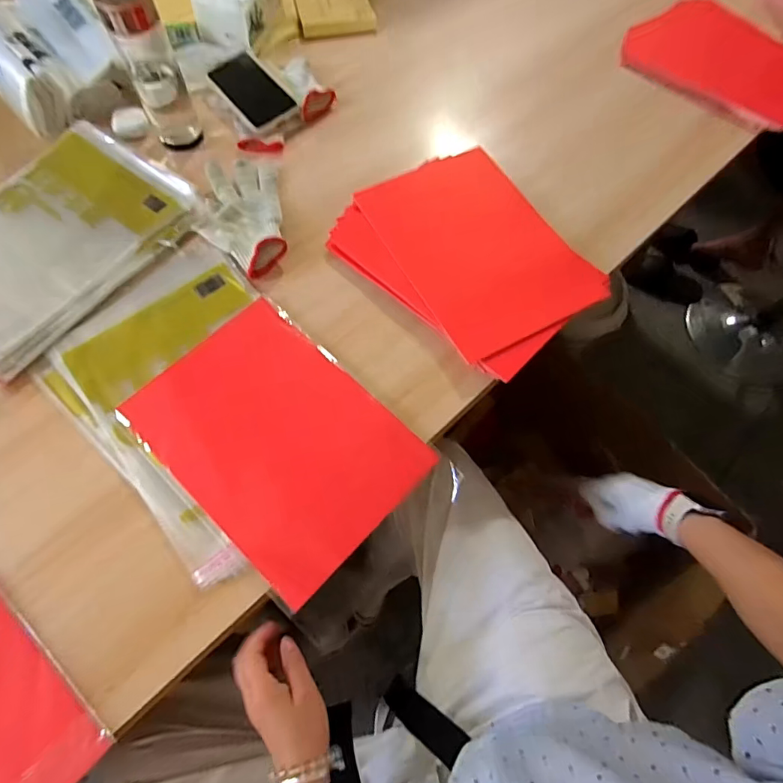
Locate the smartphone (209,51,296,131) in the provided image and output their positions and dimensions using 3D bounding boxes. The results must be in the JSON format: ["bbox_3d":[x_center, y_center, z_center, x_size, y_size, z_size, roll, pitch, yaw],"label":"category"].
[{"bbox_3d":[-0.218,-0.464,0.720,0.085,0.014,0.170,-31,68,-11],"label":"smartphone"}]

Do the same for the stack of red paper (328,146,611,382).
[{"bbox_3d":[0.100,-0.182,0.608,0.239,0.025,0.314,-39,72,-17],"label":"stack of red paper"}]

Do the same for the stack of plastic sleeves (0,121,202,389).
[{"bbox_3d":[-0.446,-0.193,0.593,0.259,0.021,0.345,33,70,13],"label":"stack of plastic sleeves"}]

